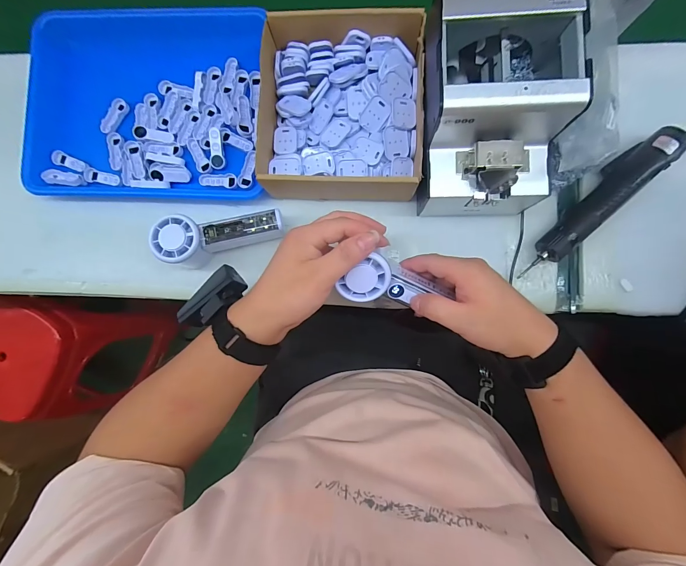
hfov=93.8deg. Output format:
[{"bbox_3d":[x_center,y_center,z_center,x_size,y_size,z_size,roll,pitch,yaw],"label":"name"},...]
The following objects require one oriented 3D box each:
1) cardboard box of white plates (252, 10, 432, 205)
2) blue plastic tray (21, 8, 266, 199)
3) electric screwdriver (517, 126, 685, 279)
[{"bbox_3d":[0.000,-0.212,0.393,0.191,0.057,0.208,-1,87,4],"label":"cardboard box of white plates"},{"bbox_3d":[-0.265,-0.247,0.444,0.312,0.042,0.265,1,87,4],"label":"blue plastic tray"},{"bbox_3d":[0.301,-0.095,0.379,0.232,0.037,0.043,-43,85,1],"label":"electric screwdriver"}]

